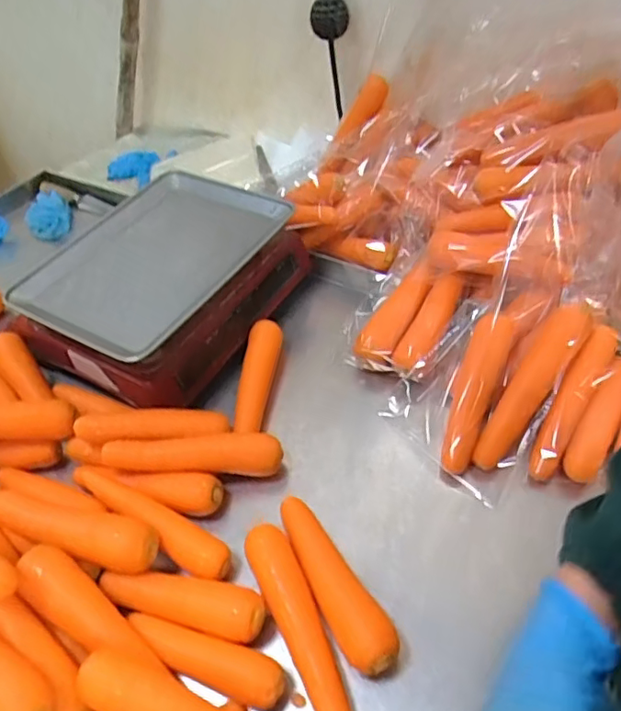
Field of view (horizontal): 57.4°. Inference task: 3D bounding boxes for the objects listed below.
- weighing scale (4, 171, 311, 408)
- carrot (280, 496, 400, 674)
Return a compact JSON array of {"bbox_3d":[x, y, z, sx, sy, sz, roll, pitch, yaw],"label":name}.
[{"bbox_3d":[-0.192,-0.096,0.776,0.315,0.127,0.315,22,51,25],"label":"weighing scale"},{"bbox_3d":[0.019,0.206,0.513,0.048,0.040,0.166,-25,48,-18],"label":"carrot"}]

